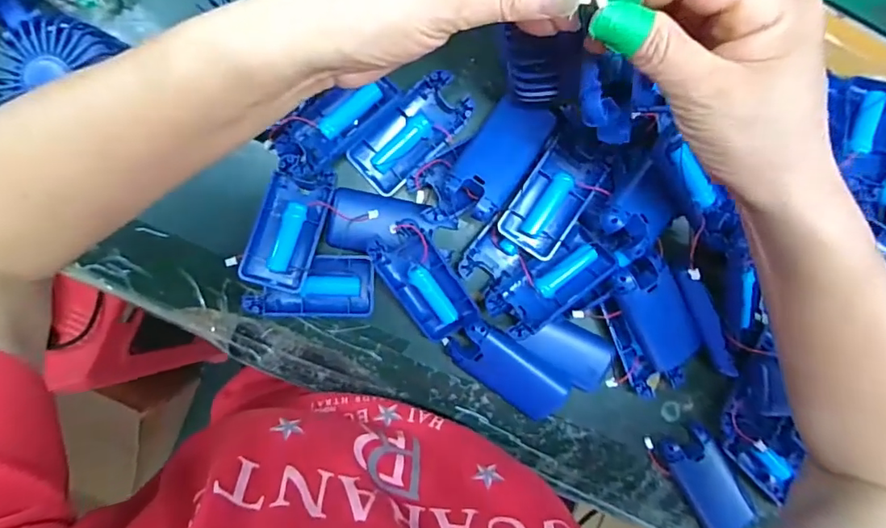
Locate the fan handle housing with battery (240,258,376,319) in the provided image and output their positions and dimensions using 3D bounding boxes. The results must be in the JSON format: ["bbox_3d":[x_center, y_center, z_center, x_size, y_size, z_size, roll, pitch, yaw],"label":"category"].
[{"bbox_3d":[-0.098,0.017,0.370,0.092,0.020,0.045,0,94,-4],"label":"fan handle housing with battery"}]

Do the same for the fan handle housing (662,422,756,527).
[{"bbox_3d":[0.221,0.183,0.408,0.042,0.018,0.104,-32,95,-1],"label":"fan handle housing"}]

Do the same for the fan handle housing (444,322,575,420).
[{"bbox_3d":[0.052,0.083,0.379,0.099,0.026,0.041,36,91,-5],"label":"fan handle housing"}]

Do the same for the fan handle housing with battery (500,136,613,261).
[{"bbox_3d":[0.077,-0.046,0.365,0.046,0.027,0.079,30,91,-5],"label":"fan handle housing with battery"}]

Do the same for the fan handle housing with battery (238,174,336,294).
[{"bbox_3d":[-0.109,-0.026,0.355,0.045,0.021,0.086,17,93,-5],"label":"fan handle housing with battery"}]

